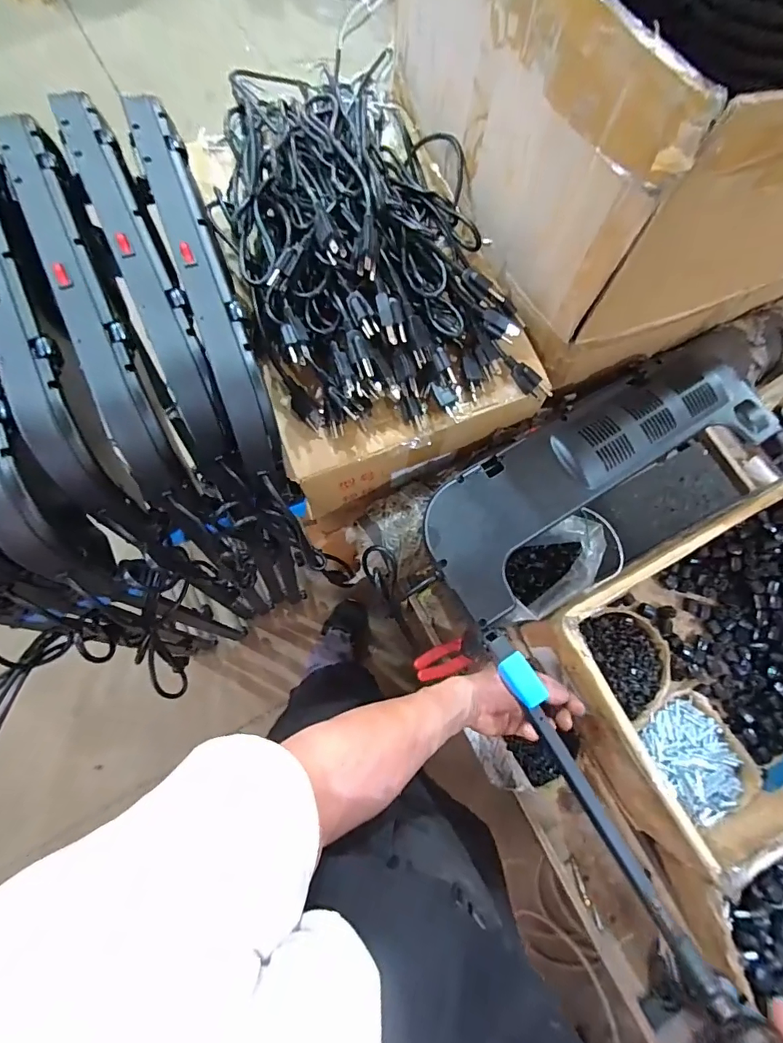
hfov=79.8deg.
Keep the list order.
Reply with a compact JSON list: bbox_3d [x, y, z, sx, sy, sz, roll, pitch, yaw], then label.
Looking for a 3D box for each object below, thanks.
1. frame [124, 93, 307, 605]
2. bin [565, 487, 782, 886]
[{"bbox_3d":[-0.199,-0.244,0.549,0.071,0.185,0.445,-17,76,-6],"label":"frame"},{"bbox_3d":[0.514,0.172,0.663,0.523,0.172,0.338,-25,77,-8],"label":"bin"}]

